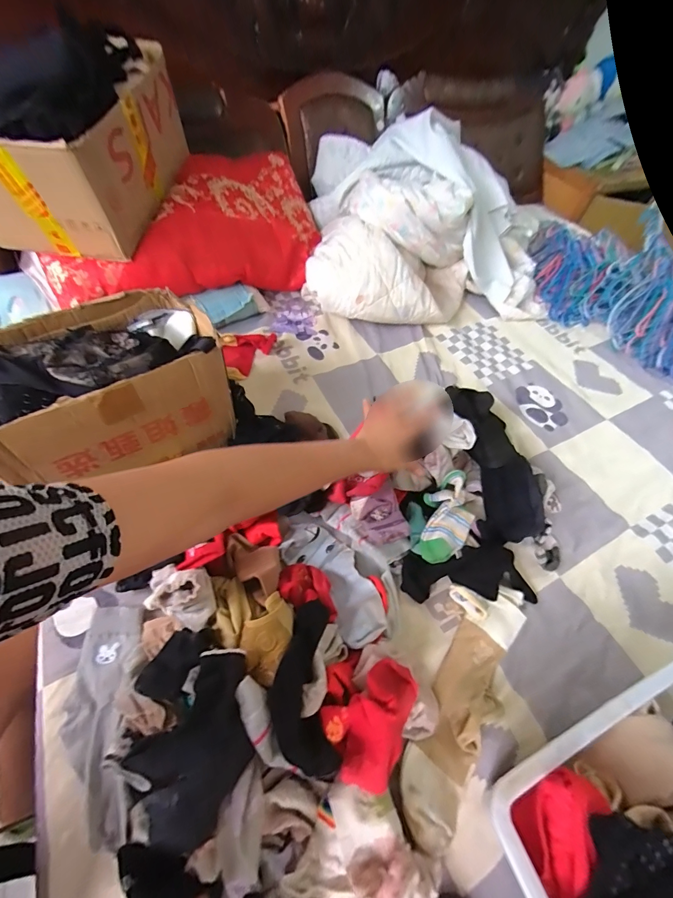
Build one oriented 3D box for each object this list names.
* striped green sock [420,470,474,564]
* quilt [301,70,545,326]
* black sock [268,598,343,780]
[{"bbox_3d":[0.173,0.107,0.565,0.075,0.033,0.140,17,73,7],"label":"striped green sock"},{"bbox_3d":[0.241,-0.547,0.917,0.658,0.288,0.385,-9,57,-11],"label":"quilt"},{"bbox_3d":[-0.039,0.265,0.412,0.070,0.027,0.166,-2,55,-7],"label":"black sock"}]

